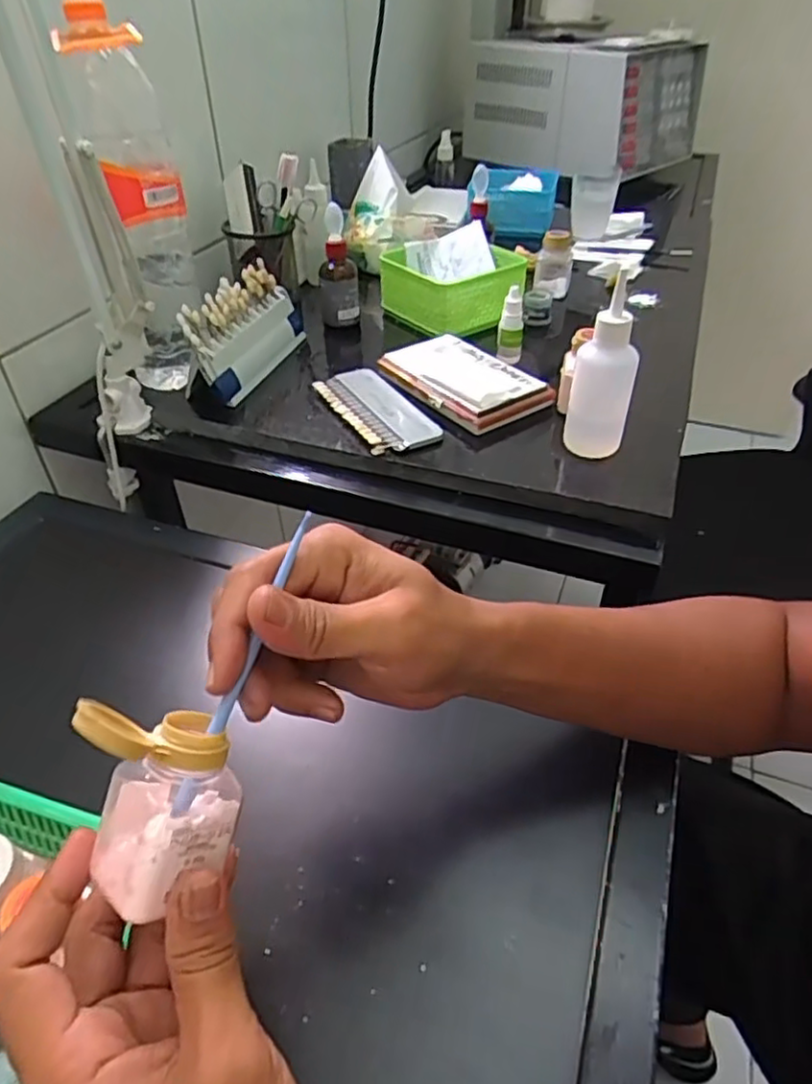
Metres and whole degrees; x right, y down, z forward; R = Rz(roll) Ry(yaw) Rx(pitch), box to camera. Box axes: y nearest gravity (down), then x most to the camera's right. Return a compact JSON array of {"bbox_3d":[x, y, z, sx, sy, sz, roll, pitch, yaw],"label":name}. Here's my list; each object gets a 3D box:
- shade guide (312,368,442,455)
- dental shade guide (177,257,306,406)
[{"bbox_3d":[-0.029,-0.122,0.621,0.065,0.015,0.147,-21,45,-23],"label":"shade guide"},{"bbox_3d":[-0.158,-0.210,0.672,0.042,0.096,0.183,13,42,15],"label":"dental shade guide"}]

